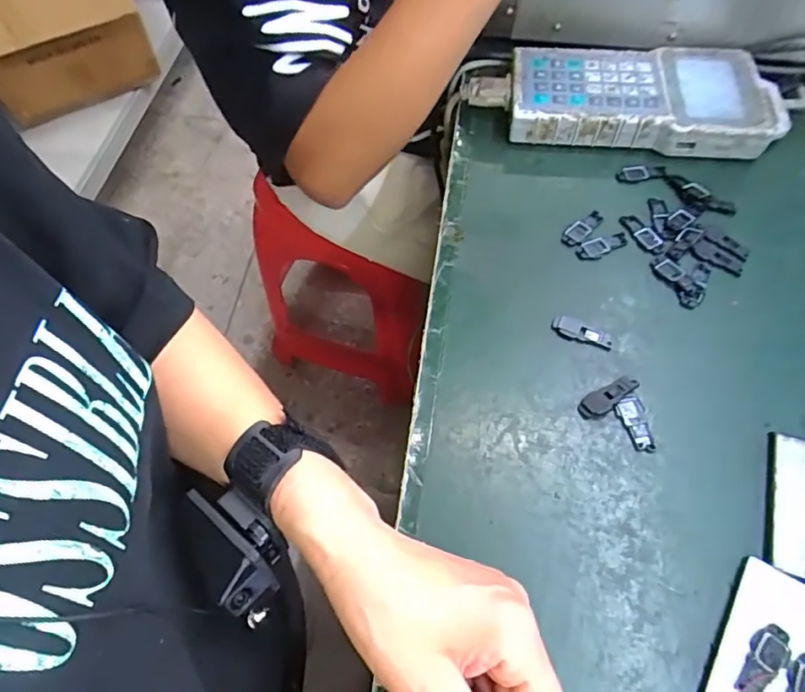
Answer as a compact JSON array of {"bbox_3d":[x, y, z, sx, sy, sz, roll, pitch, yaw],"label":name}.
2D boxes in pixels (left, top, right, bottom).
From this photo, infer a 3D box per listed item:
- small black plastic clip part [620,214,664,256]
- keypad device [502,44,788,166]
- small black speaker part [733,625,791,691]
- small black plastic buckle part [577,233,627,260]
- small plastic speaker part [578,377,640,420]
[{"bbox_3d":[0.182,-0.085,0.414,0.016,0.004,0.041,-25,62,-12],"label":"small black plastic clip part"},{"bbox_3d":[0.205,-0.215,0.470,0.221,0.031,0.110,5,60,6],"label":"keypad device"},{"bbox_3d":[0.178,0.157,0.270,0.014,0.004,0.040,38,69,22],"label":"small black speaker part"},{"bbox_3d":[0.150,-0.075,0.409,0.041,0.004,0.015,-21,61,-9],"label":"small black plastic buckle part"},{"bbox_3d":[0.131,0.032,0.347,0.043,0.004,0.015,-30,63,-14],"label":"small plastic speaker part"}]

